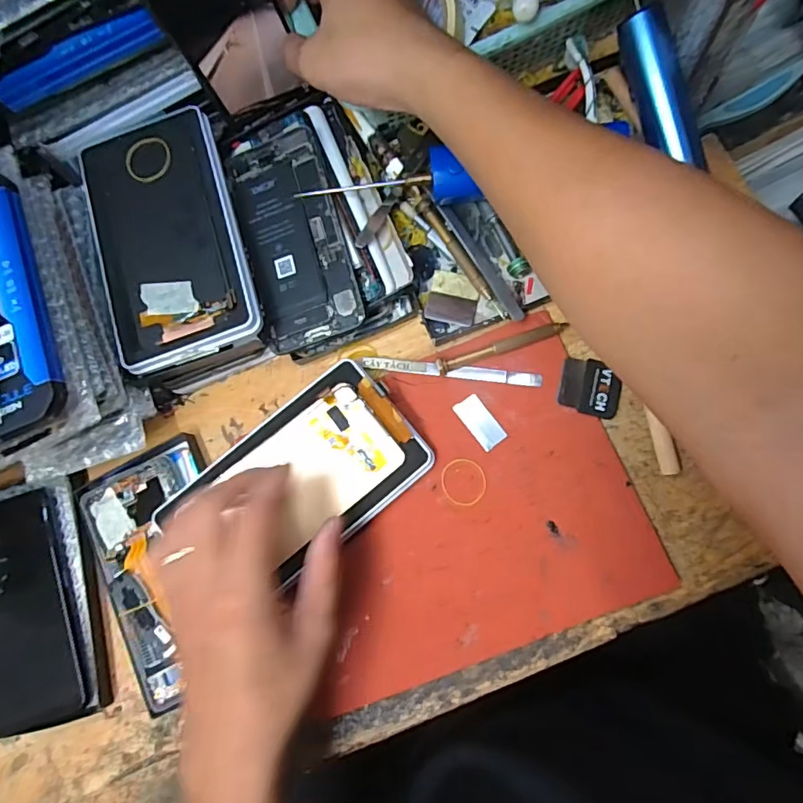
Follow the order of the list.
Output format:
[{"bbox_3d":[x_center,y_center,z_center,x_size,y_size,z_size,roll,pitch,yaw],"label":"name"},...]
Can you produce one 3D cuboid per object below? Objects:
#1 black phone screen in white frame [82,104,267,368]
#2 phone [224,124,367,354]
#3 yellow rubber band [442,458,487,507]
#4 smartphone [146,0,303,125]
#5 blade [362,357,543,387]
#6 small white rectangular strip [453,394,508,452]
[{"bbox_3d":[-0.168,-0.117,0.374,0.104,0.010,0.180,-18,80,3],"label":"black phone screen in white frame"},{"bbox_3d":[-0.079,-0.125,0.384,0.075,0.007,0.162,-16,79,5],"label":"phone"},{"bbox_3d":[0.044,0.056,0.362,0.031,0.004,0.033,-3,78,6],"label":"yellow rubber band"},{"bbox_3d":[-0.113,-0.249,0.344,0.073,0.113,0.006,-31,65,2],"label":"smartphone"},{"bbox_3d":[0.035,-0.022,0.376,0.128,0.010,0.009,7,82,9],"label":"blade"},{"bbox_3d":[0.056,0.015,0.368,0.019,0.004,0.039,-36,78,-2],"label":"small white rectangular strip"}]

